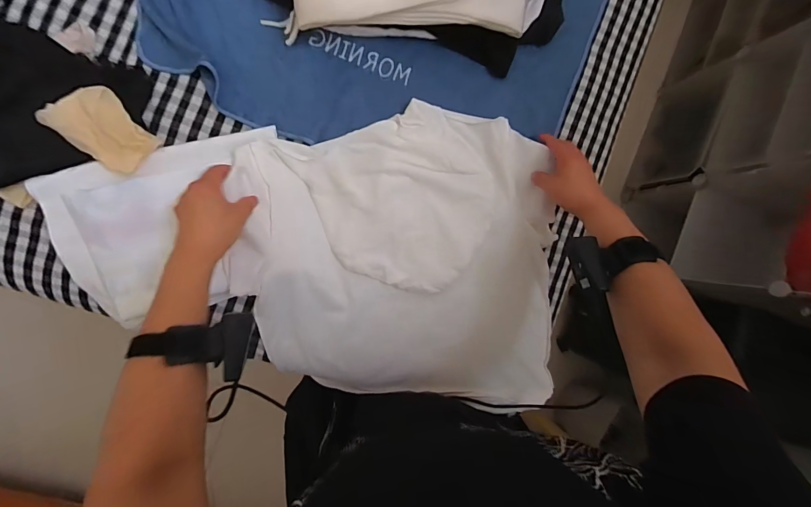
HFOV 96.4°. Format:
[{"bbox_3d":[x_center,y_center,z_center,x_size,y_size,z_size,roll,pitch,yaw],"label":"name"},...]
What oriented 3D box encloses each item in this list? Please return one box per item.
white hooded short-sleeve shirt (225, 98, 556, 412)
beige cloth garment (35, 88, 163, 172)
[{"bbox_3d":[0.007,0.018,0.548,0.462,0.086,0.436,0,90,-6],"label":"white hooded short-sleeve shirt"},{"bbox_3d":[-0.384,-0.158,0.460,0.114,0.008,0.078,44,89,-11],"label":"beige cloth garment"}]

